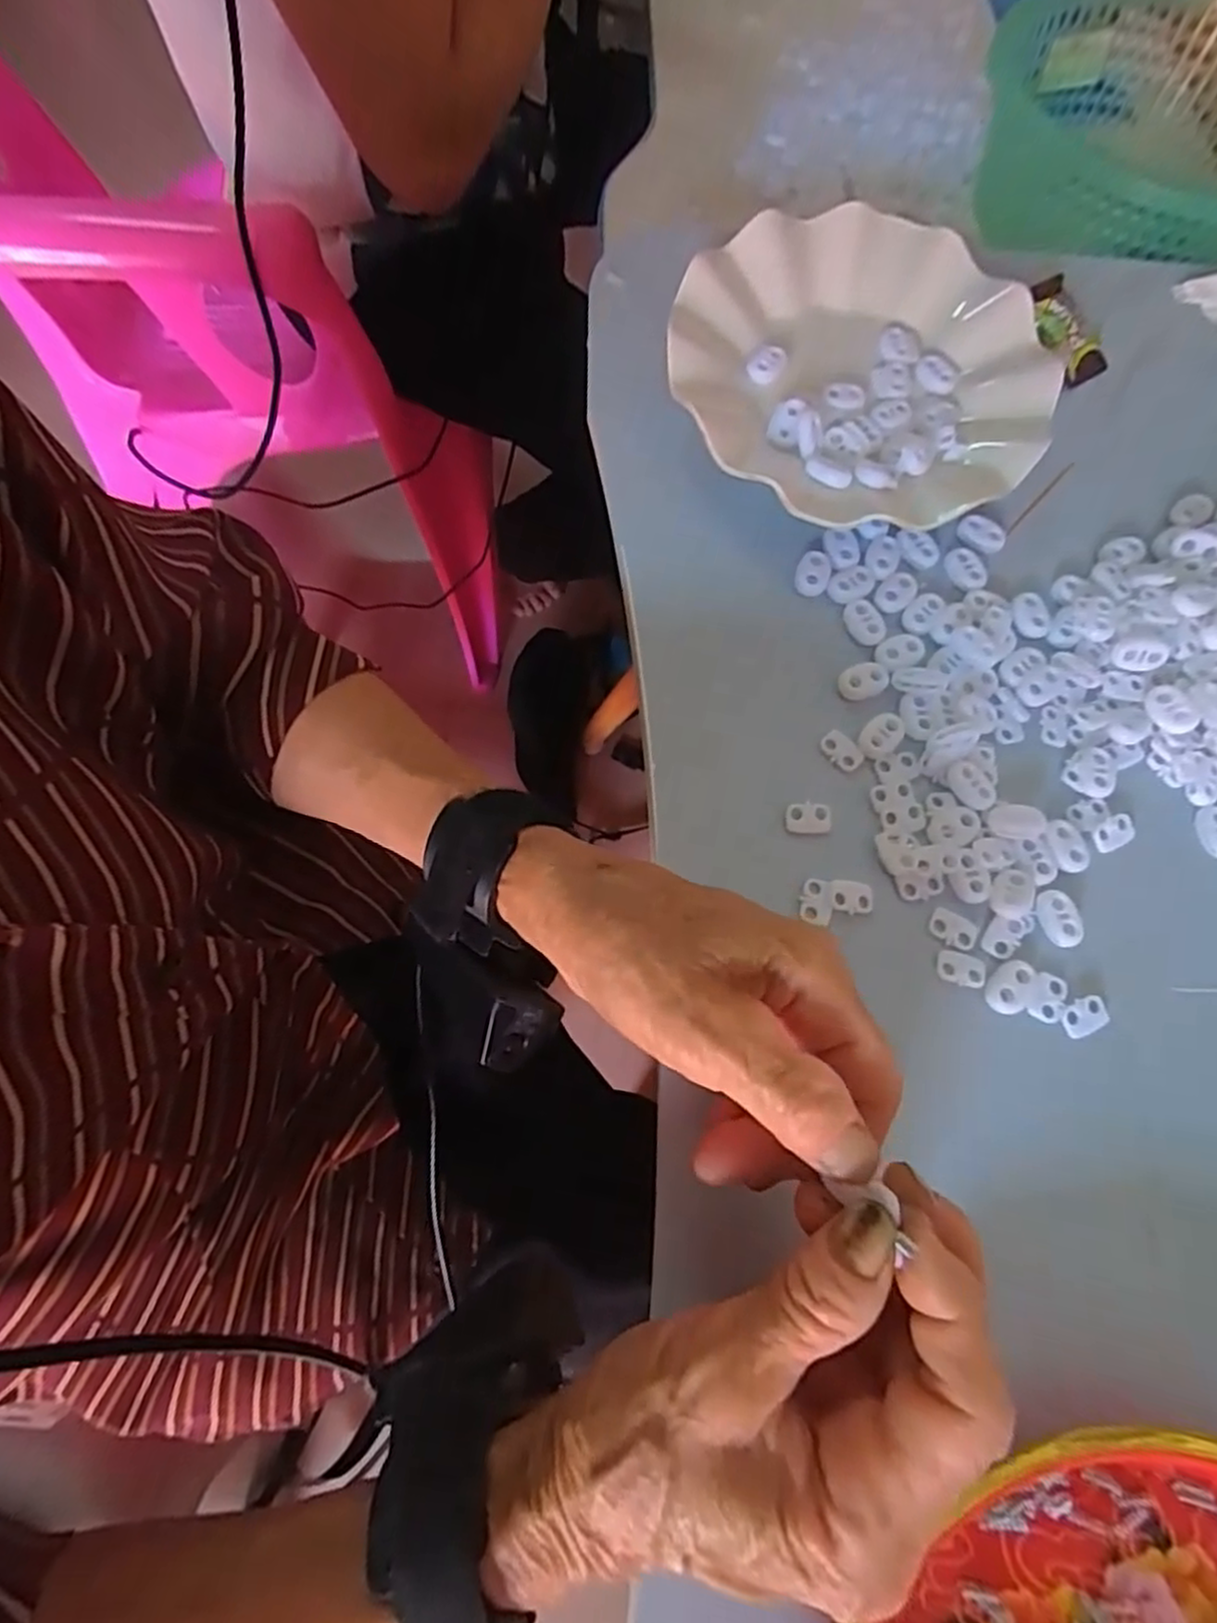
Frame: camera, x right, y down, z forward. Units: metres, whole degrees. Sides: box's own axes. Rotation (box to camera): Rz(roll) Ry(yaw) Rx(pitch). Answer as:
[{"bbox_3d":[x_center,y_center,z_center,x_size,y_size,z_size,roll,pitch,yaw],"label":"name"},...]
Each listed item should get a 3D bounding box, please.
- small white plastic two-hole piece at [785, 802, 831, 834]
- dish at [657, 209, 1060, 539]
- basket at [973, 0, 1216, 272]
[{"bbox_3d":[0.080,0.003,0.291,0.018,0.006,0.011,-1,70,-3],"label":"small white plastic two-hole piece"},{"bbox_3d":[0.119,-0.208,0.340,0.174,0.032,0.168,1,70,-2],"label":"dish"},{"bbox_3d":[0.334,-0.414,0.446,0.203,0.077,0.229,-38,76,-14],"label":"basket"}]

